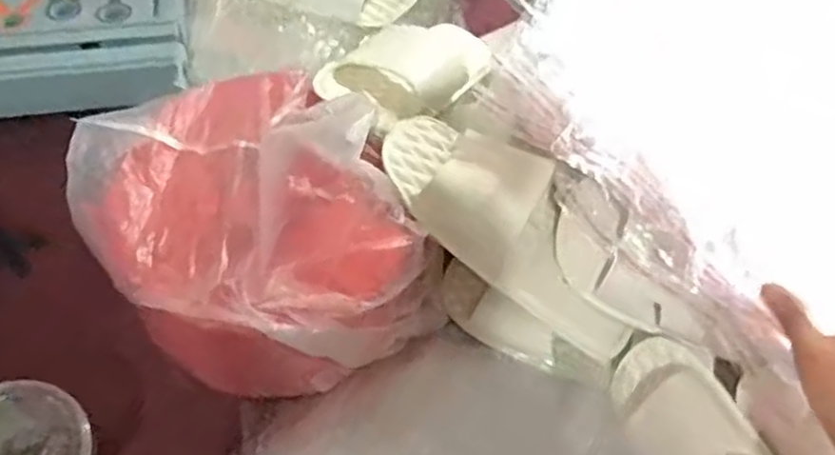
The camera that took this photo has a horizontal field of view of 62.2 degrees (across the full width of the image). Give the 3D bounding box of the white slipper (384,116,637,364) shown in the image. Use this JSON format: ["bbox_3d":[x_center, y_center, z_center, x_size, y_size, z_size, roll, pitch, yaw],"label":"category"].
[{"bbox_3d":[0.089,0.008,0.598,0.276,0.081,0.110,47,57,-6],"label":"white slipper"}]

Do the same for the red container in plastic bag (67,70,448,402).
[{"bbox_3d":[-0.143,-0.004,0.591,0.234,0.173,0.282,-28,60,-25],"label":"red container in plastic bag"}]

